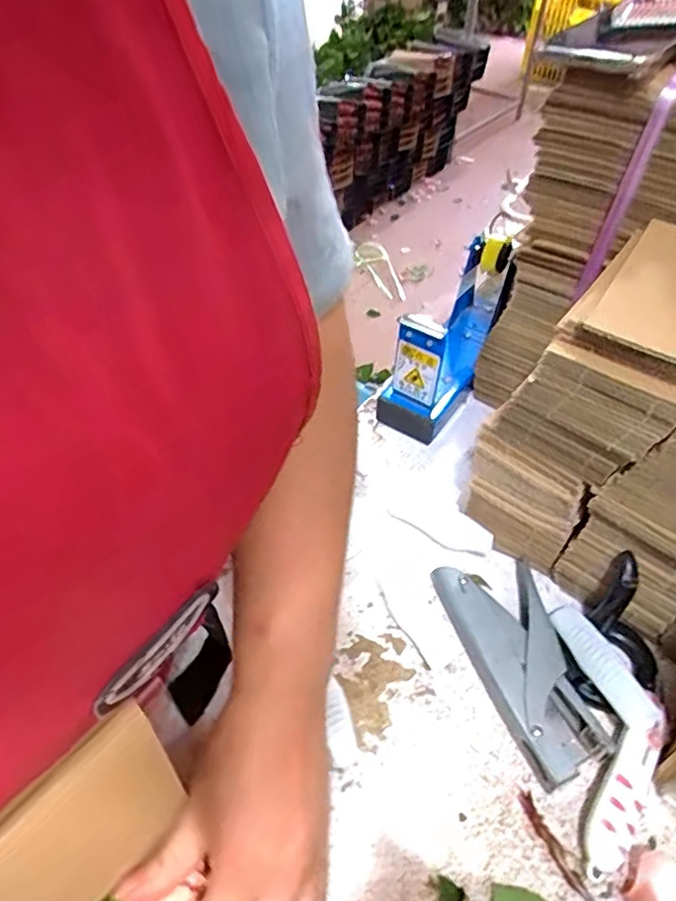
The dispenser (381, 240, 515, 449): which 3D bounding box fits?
[{"bbox_3d":[0.116,-0.115,0.570,0.062,0.129,0.184,26,53,22],"label":"dispenser"}]

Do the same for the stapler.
[{"bbox_3d":[0.131,0.142,0.408,0.068,0.025,0.149,-16,50,-13],"label":"stapler"}]

